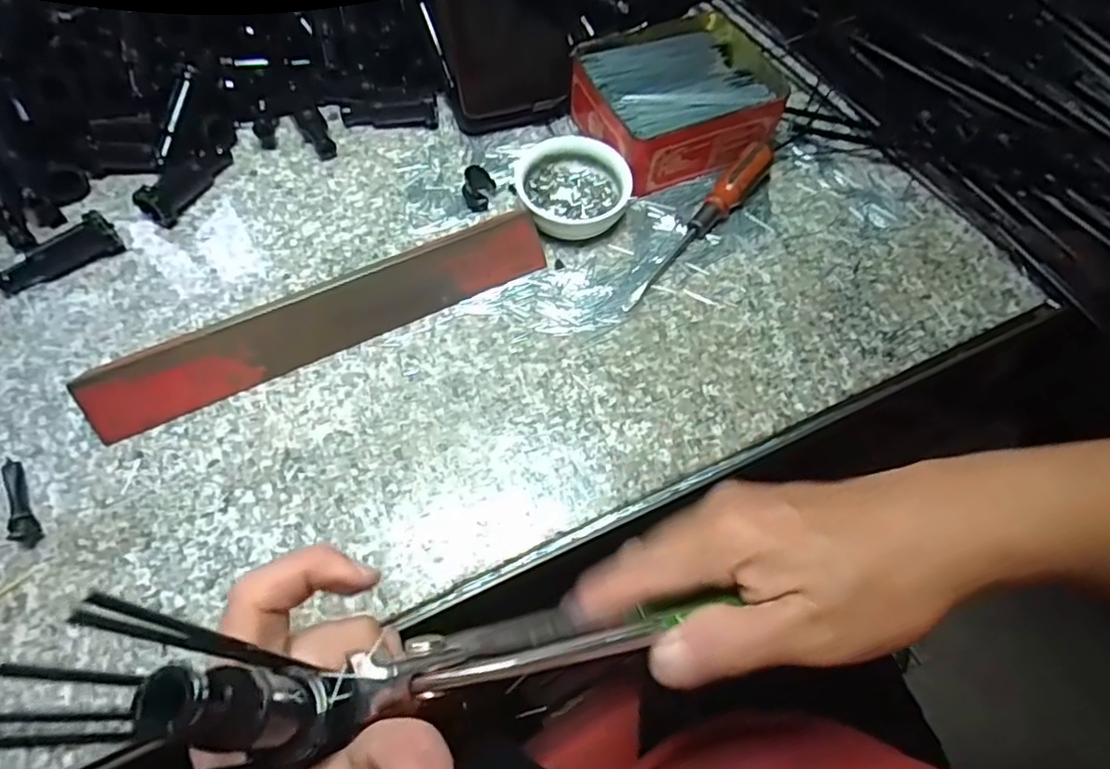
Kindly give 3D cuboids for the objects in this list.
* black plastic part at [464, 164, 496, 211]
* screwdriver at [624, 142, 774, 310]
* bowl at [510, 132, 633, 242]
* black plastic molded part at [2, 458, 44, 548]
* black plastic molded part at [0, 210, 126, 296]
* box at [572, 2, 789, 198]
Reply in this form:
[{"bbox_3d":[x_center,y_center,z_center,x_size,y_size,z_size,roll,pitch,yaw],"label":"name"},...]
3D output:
[{"bbox_3d":[-0.049,-0.125,0.405,0.016,0.025,0.021,16,63,7],"label":"black plastic part"},{"bbox_3d":[0.091,-0.101,0.397,0.018,0.021,0.145,37,67,16],"label":"screwdriver"},{"bbox_3d":[0.011,-0.124,0.403,0.068,0.024,0.069,1,63,-2],"label":"bowl"},{"bbox_3d":[-0.261,0.056,0.306,0.011,0.008,0.049,-32,68,-17],"label":"black plastic molded part"},{"bbox_3d":[-0.289,-0.073,0.367,0.067,0.021,0.016,-36,69,-18],"label":"black plastic molded part"},{"bbox_3d":[0.083,-0.202,0.443,0.128,0.041,0.114,-22,65,-13],"label":"box"}]

